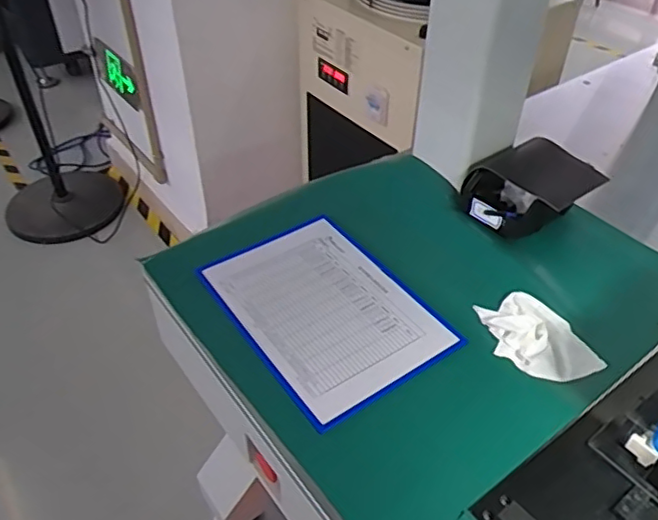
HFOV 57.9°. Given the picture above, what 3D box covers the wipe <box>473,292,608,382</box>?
[{"bbox_3d":[0.256,0.092,0.733,0.098,0.026,0.135,-18,46,-19],"label":"wipe"}]

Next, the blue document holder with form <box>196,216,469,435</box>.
[{"bbox_3d":[-0.006,0.059,0.777,0.225,0.009,0.300,-24,48,-25],"label":"blue document holder with form"}]

